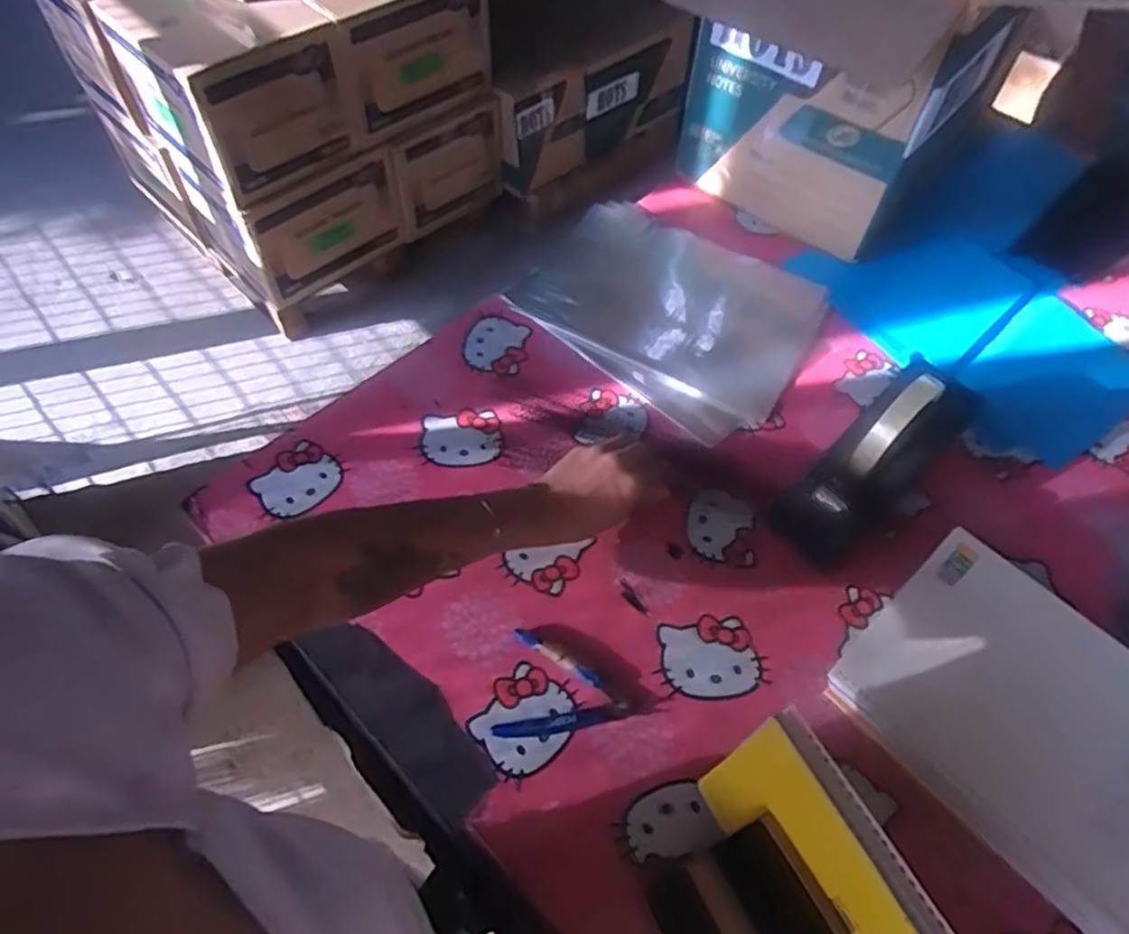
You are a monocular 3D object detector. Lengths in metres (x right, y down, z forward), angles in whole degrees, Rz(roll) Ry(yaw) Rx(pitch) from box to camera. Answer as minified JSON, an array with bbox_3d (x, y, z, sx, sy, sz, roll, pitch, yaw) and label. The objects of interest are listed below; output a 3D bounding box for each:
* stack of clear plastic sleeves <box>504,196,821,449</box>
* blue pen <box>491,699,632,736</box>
[{"bbox_3d":[0.126,-0.192,0.830,0.311,0.023,0.285,30,61,17],"label":"stack of clear plastic sleeves"},{"bbox_3d":[-0.001,0.200,0.568,0.109,0.006,0.015,-9,57,-8],"label":"blue pen"}]

